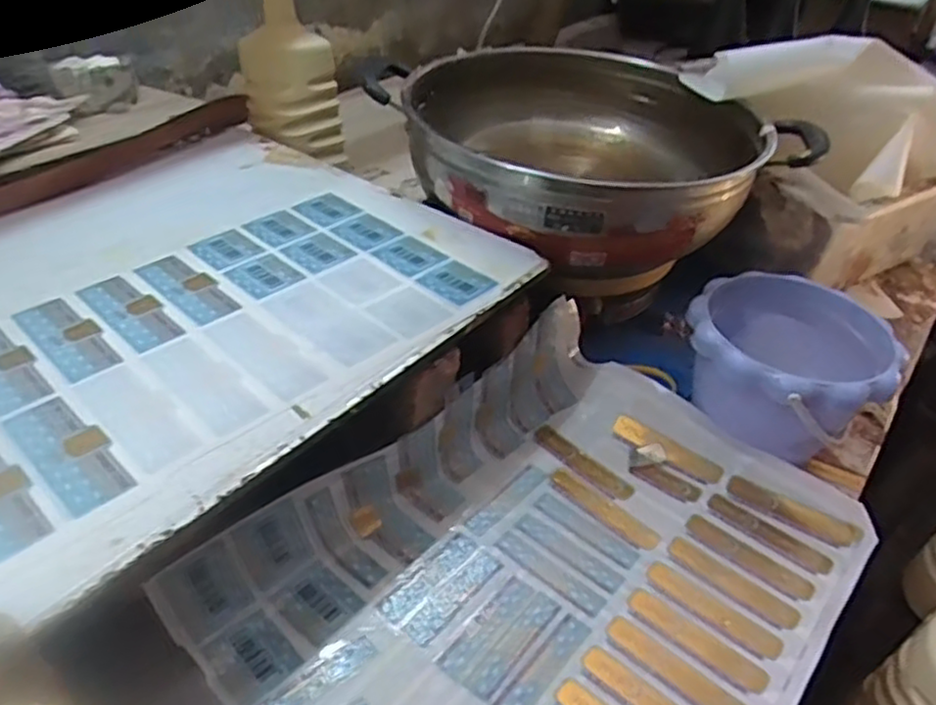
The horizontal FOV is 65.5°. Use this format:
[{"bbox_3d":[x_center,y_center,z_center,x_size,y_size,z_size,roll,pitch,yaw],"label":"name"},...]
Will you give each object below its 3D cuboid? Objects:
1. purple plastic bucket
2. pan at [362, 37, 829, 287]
[{"bbox_3d":[0.249,0.021,0.606,0.150,0.119,0.157,6,40,-5],"label":"purple plastic bucket"},{"bbox_3d":[0.104,-0.186,0.683,0.303,0.100,0.302,-16,46,-28],"label":"pan"}]

